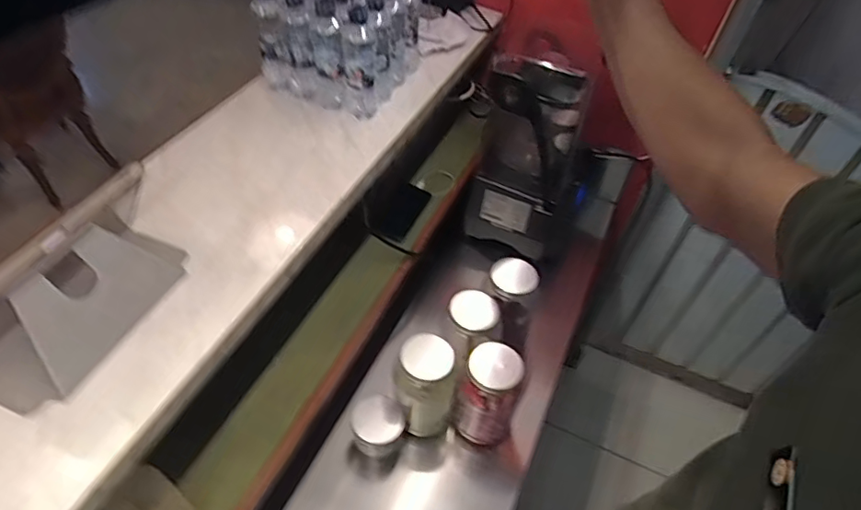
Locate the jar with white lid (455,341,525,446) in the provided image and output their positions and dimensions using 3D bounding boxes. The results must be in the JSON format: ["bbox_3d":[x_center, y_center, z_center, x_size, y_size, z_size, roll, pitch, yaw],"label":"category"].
[{"bbox_3d":[0.102,0.249,0.940,0.096,0.173,0.103,14,49,7],"label":"jar with white lid"}]

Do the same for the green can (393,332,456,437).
[{"bbox_3d":[-0.014,0.238,0.958,0.101,0.199,0.095,3,49,-3],"label":"green can"}]

